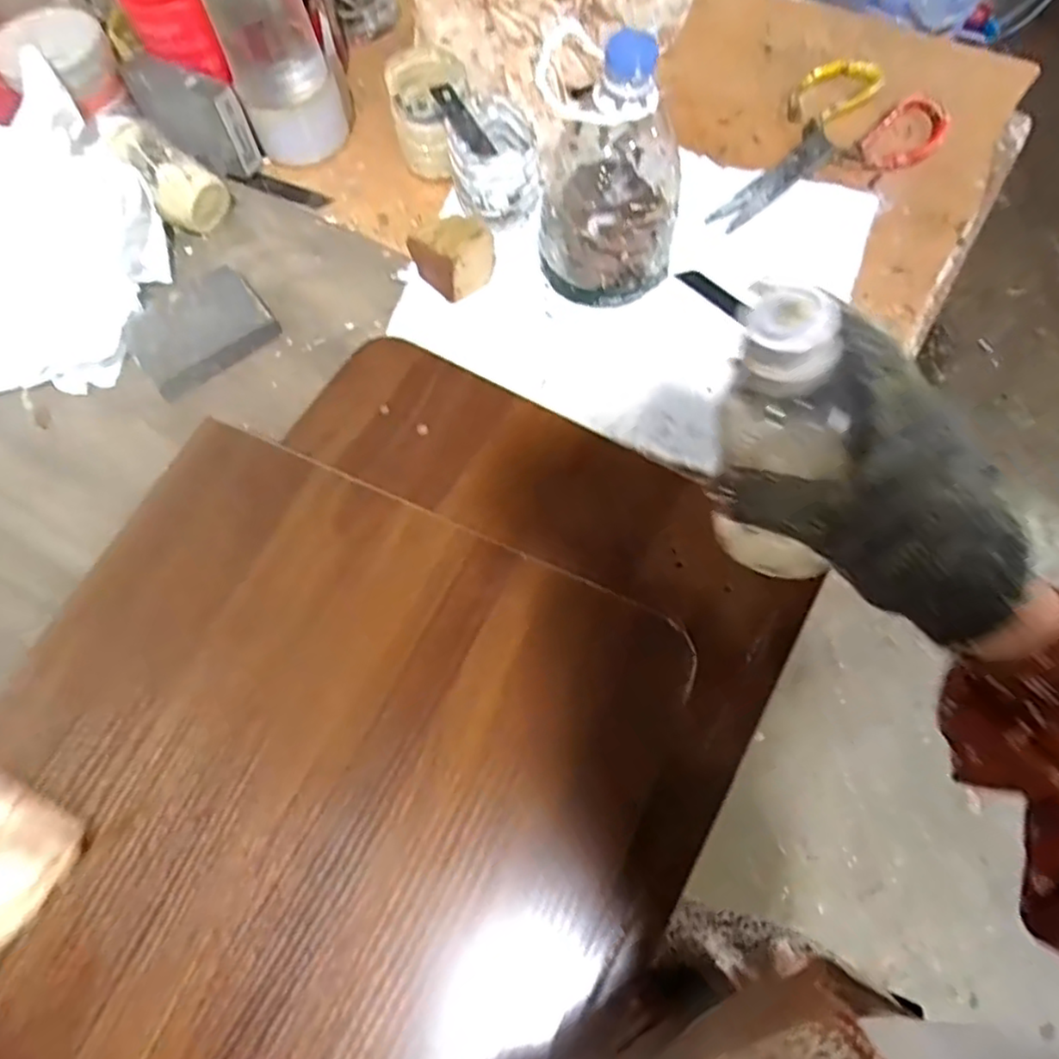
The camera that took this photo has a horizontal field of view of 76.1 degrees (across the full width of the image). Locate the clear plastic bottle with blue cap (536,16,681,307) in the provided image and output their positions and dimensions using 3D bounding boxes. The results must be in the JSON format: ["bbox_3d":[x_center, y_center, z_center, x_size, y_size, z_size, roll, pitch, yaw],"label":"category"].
[{"bbox_3d":[0.058,-0.251,0.464,0.101,0.162,0.103,8,69,0],"label":"clear plastic bottle with blue cap"}]

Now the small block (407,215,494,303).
[{"bbox_3d":[-0.057,-0.214,0.516,0.046,0.053,0.056,-36,75,-15],"label":"small block"}]

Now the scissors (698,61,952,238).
[{"bbox_3d":[0.252,-0.309,0.563,0.124,0.019,0.218,36,75,11],"label":"scissors"}]

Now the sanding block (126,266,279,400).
[{"bbox_3d":[-0.252,-0.155,0.514,0.099,0.022,0.072,-39,76,-12],"label":"sanding block"}]

